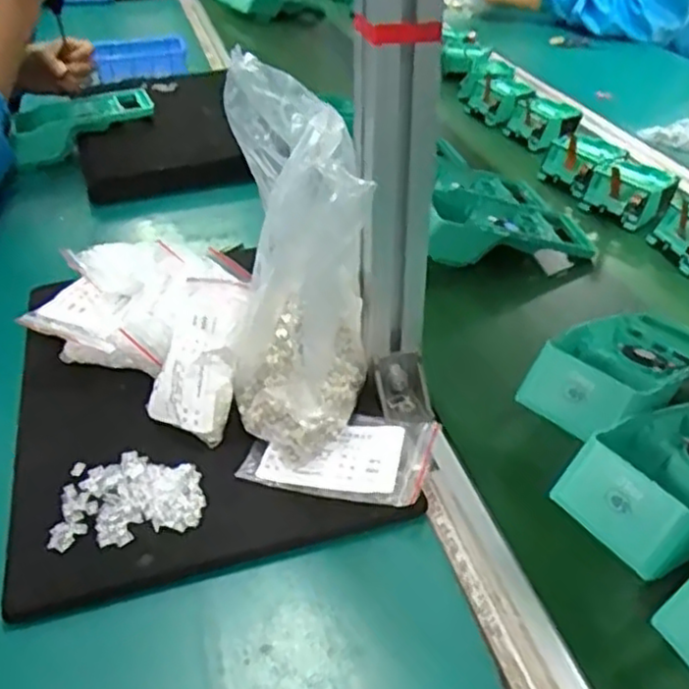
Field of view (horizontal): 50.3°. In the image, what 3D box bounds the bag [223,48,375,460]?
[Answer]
[{"bbox_3d":[-0.032,-0.052,0.474,0.090,0.215,0.143,-4,36,-6],"label":"bag"}]

